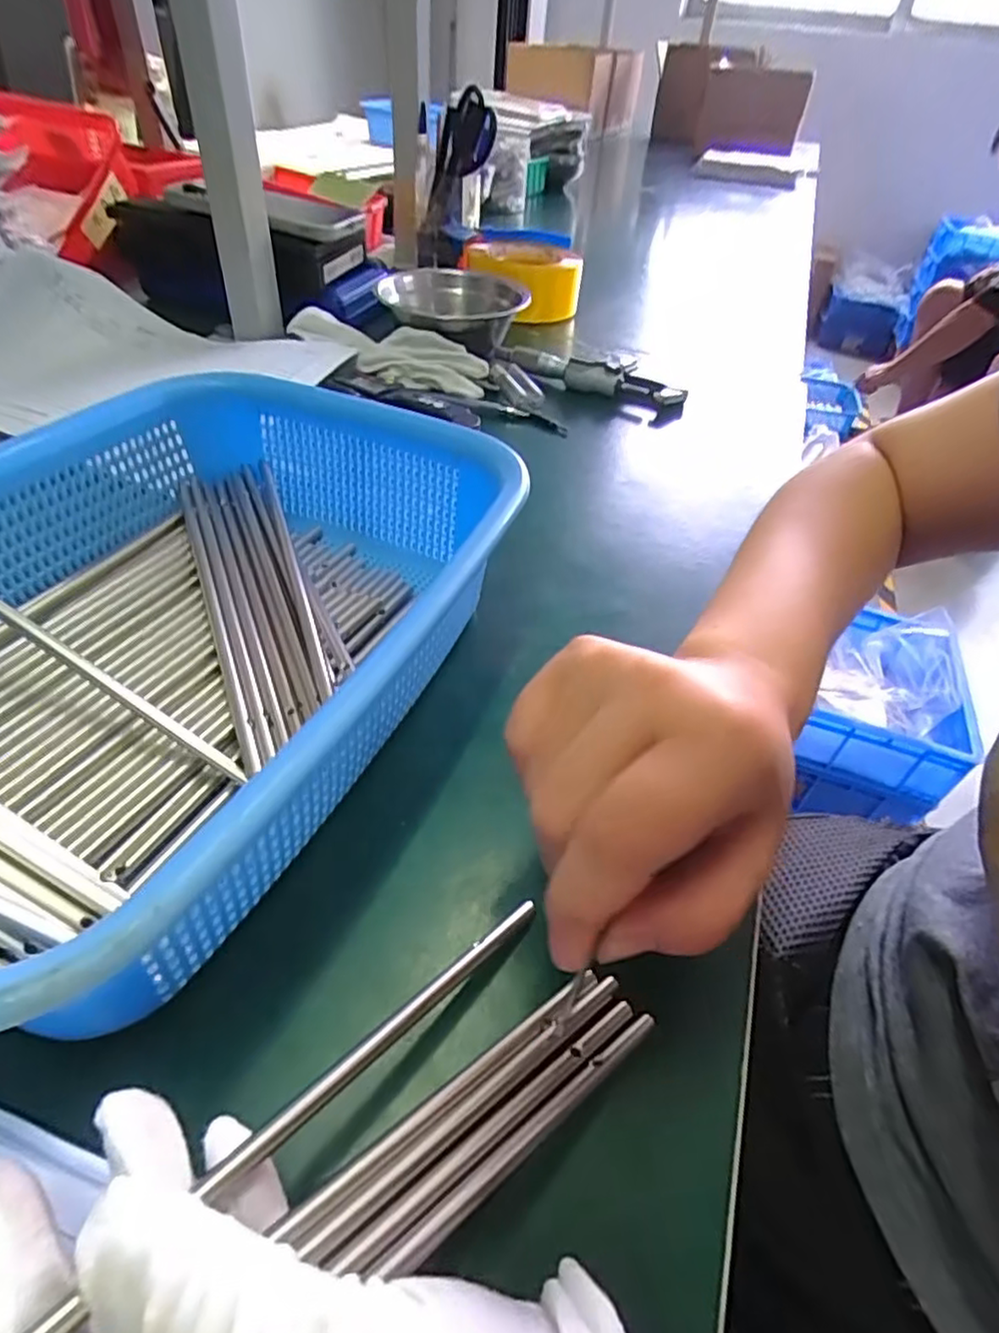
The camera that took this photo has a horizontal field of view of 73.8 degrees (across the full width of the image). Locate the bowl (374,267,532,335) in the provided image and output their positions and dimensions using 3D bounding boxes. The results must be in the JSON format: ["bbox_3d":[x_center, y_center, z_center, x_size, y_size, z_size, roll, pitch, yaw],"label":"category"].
[{"bbox_3d":[-0.037,-0.312,0.583,0.128,0.038,0.127,3,44,-3],"label":"bowl"}]

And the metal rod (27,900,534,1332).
[{"bbox_3d":[-0.052,0.106,0.148,0.007,0.005,0.198,35,34,26],"label":"metal rod"}]

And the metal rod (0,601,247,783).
[{"bbox_3d":[-0.160,-0.009,0.235,0.167,0.005,0.006,36,47,-2],"label":"metal rod"}]

